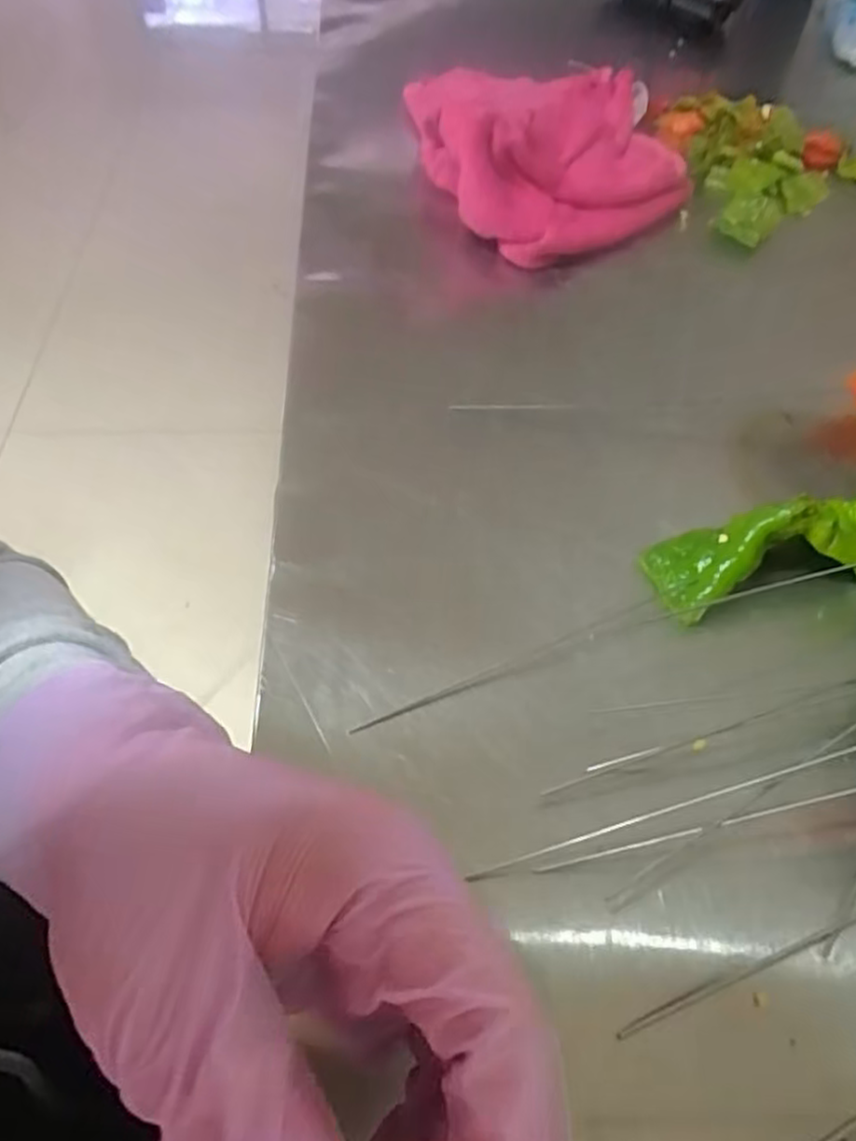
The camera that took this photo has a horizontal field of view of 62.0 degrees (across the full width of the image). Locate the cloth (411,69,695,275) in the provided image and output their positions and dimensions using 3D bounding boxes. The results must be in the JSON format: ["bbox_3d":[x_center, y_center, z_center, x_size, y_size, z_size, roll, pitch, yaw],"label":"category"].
[{"bbox_3d":[0.067,-0.250,0.416,0.140,0.060,0.183,-6,55,-8],"label":"cloth"}]

